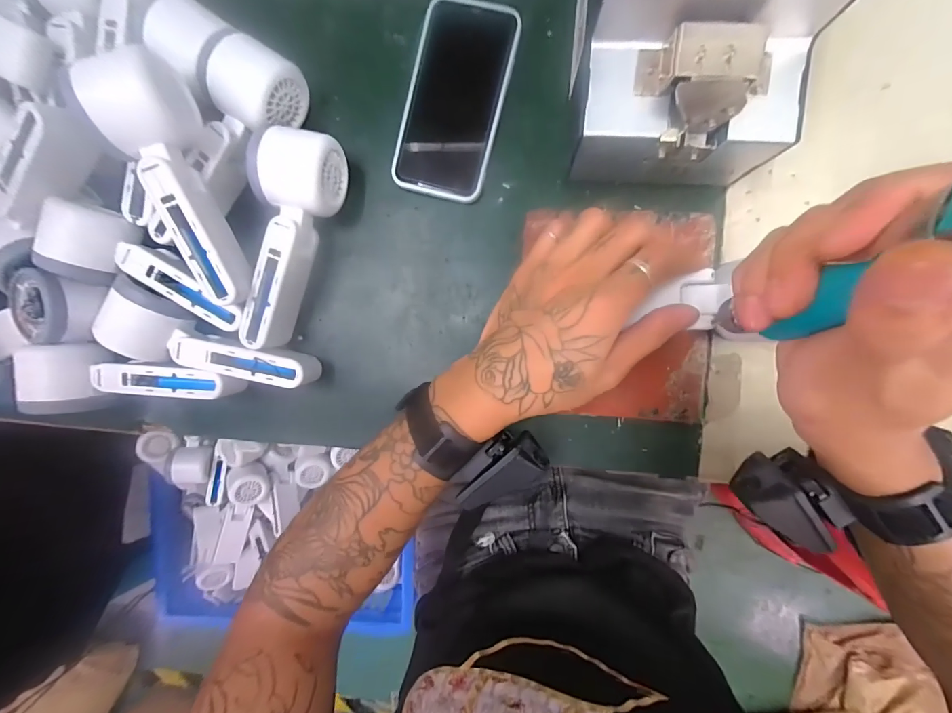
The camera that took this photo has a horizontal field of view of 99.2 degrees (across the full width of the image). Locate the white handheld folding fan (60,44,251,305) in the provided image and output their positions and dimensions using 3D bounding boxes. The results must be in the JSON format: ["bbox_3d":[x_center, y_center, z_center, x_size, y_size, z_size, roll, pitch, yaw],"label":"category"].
[{"bbox_3d":[-0.206,-0.119,0.282,0.049,0.055,0.170,-18,105,6],"label":"white handheld folding fan"}]

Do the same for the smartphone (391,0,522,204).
[{"bbox_3d":[-0.015,-0.198,0.317,0.073,0.014,0.143,16,95,4],"label":"smartphone"}]

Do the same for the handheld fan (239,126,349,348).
[{"bbox_3d":[-0.147,-0.089,0.315,0.051,0.055,0.166,17,95,4],"label":"handheld fan"}]

